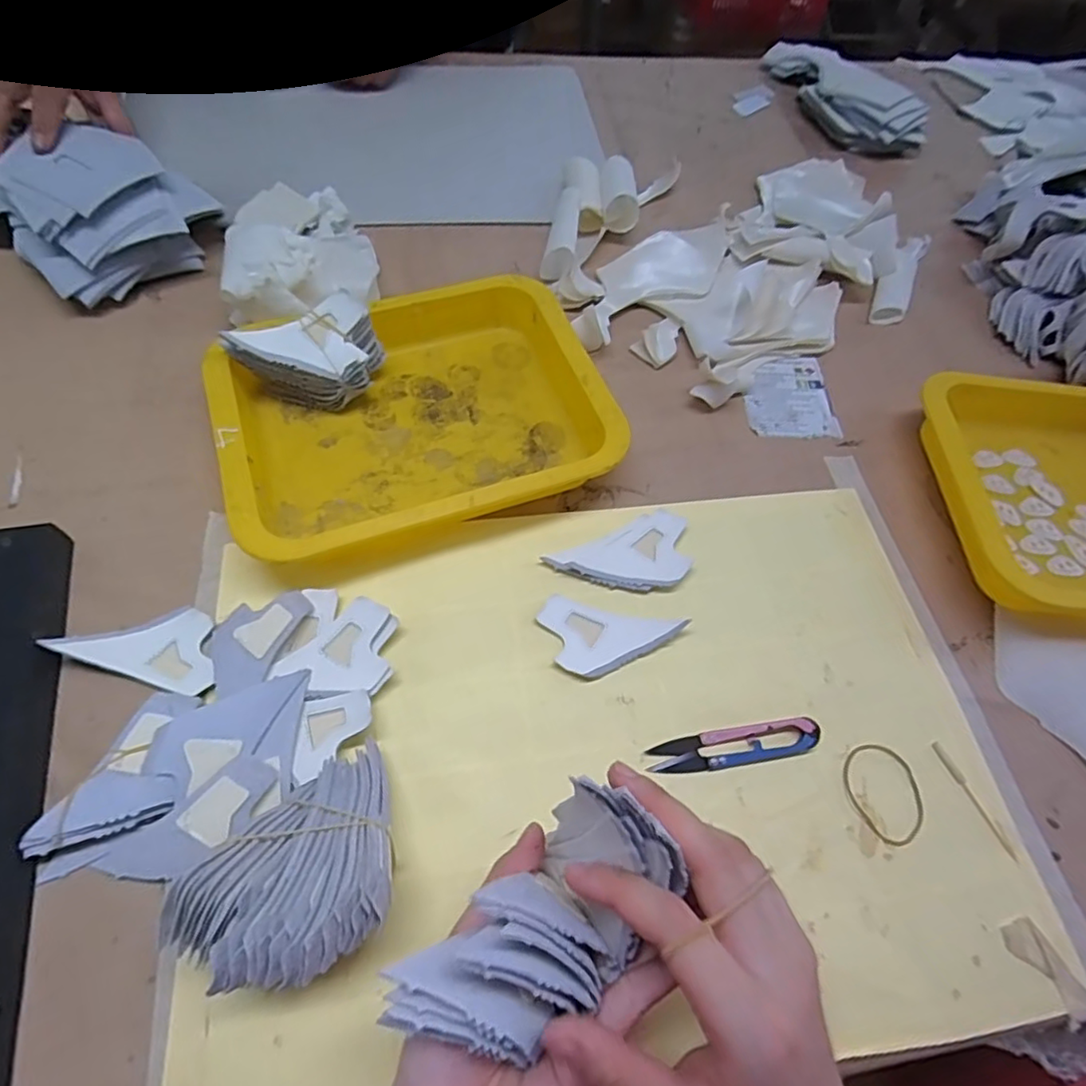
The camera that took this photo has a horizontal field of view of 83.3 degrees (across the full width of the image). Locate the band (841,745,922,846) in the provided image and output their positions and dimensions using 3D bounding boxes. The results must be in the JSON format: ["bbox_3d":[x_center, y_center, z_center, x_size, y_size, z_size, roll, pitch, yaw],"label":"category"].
[{"bbox_3d":[0.197,0.143,0.351,0.043,0.004,0.052,-19,64,-15],"label":"band"}]

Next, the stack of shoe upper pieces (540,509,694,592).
[{"bbox_3d":[0.056,0.012,0.406,0.096,0.008,0.052,-19,64,-15],"label":"stack of shoe upper pieces"}]

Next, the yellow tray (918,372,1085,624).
[{"bbox_3d":[0.405,-0.030,0.438,0.255,0.053,0.189,3,60,-4],"label":"yellow tray"}]

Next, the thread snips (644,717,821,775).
[{"bbox_3d":[0.110,0.116,0.350,0.097,0.011,0.020,-6,61,-9],"label":"thread snips"}]

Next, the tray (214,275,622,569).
[{"bbox_3d":[-0.090,-0.091,0.427,0.255,0.042,0.203,-17,64,-14],"label":"tray"}]

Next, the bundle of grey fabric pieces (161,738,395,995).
[{"bbox_3d":[-0.105,0.151,0.283,0.076,0.057,0.104,39,66,15],"label":"bundle of grey fabric pieces"}]

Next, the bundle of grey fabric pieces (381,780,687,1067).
[{"bbox_3d":[0.003,0.143,0.227,0.107,0.056,0.056,-39,67,-21],"label":"bundle of grey fabric pieces"}]

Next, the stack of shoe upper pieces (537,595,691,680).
[{"bbox_3d":[0.041,0.060,0.373,0.086,0.008,0.048,8,60,-1],"label":"stack of shoe upper pieces"}]

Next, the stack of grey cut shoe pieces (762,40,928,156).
[{"bbox_3d":[0.355,-0.539,0.726,0.102,0.051,0.224,-14,64,-12],"label":"stack of grey cut shoe pieces"}]

